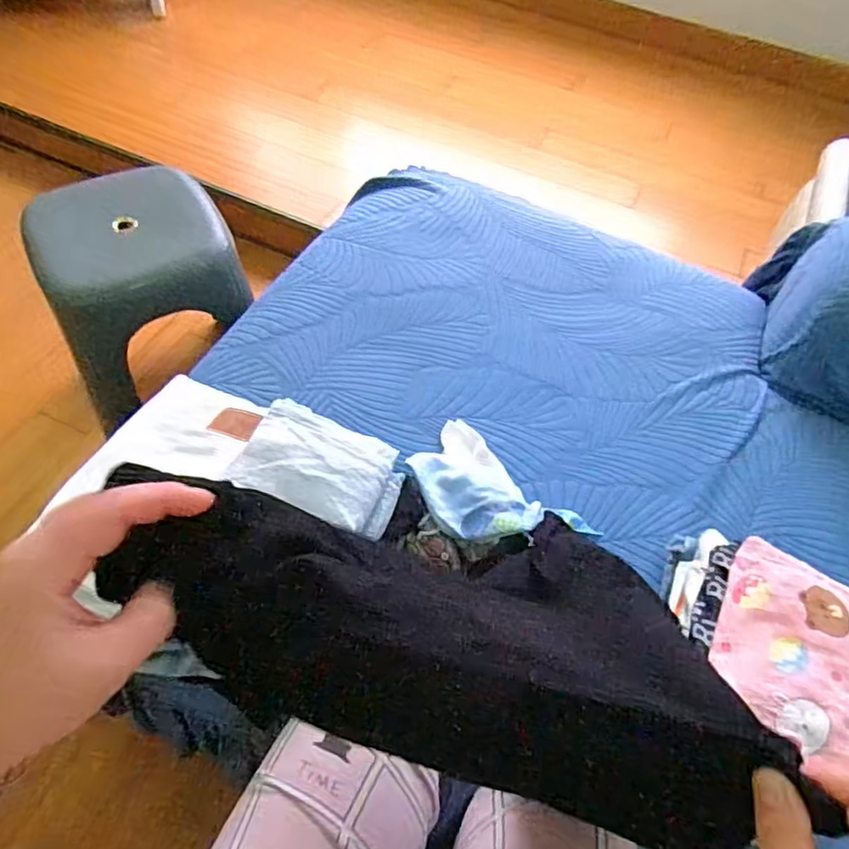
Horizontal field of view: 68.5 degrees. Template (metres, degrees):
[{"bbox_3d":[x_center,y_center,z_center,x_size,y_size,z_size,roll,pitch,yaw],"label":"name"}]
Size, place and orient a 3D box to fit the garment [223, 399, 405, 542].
[{"bbox_3d":[-0.111,0.050,0.658,0.162,0.068,0.148,16,55,6],"label":"garment"}]

